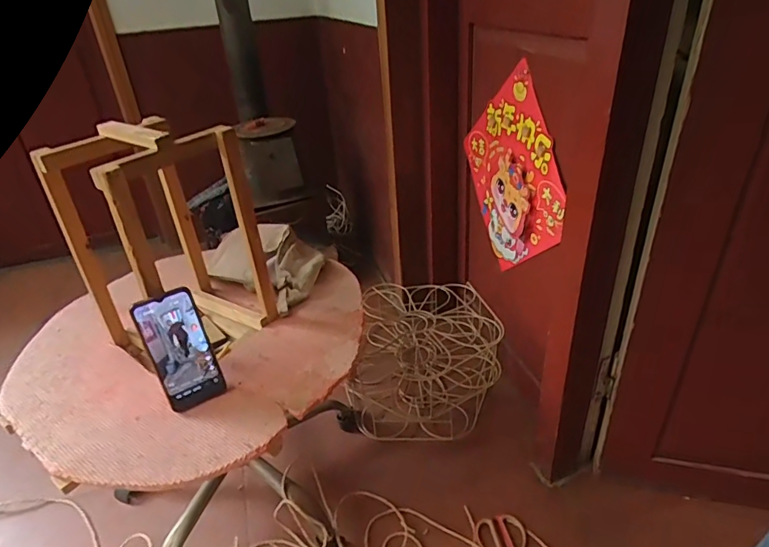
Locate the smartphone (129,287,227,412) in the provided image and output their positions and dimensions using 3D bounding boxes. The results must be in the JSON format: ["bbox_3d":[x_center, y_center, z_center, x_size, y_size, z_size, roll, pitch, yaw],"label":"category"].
[{"bbox_3d":[-0.272,0.105,0.657,0.076,0.163,0.006,-23,21,-24],"label":"smartphone"}]

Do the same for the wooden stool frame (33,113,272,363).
[{"bbox_3d":[-0.320,-0.035,0.729,0.210,0.364,0.187,17,36,31],"label":"wooden stool frame"}]

